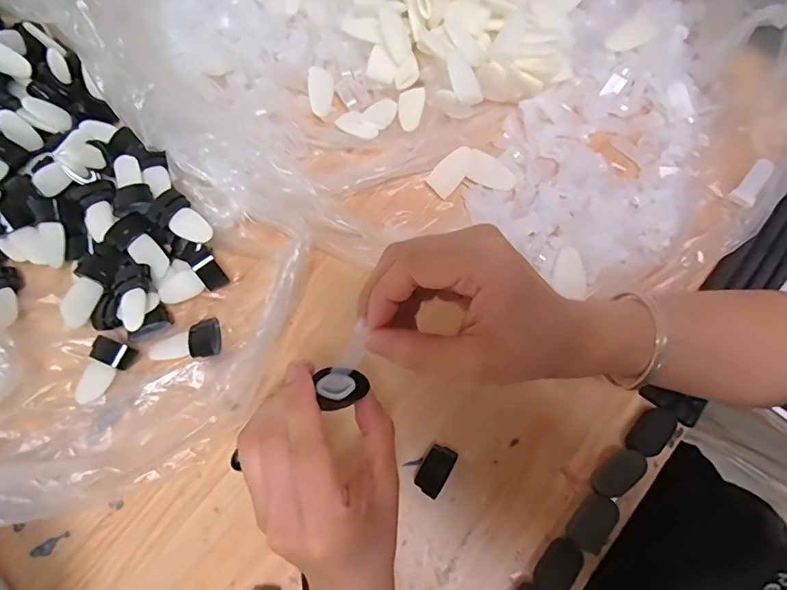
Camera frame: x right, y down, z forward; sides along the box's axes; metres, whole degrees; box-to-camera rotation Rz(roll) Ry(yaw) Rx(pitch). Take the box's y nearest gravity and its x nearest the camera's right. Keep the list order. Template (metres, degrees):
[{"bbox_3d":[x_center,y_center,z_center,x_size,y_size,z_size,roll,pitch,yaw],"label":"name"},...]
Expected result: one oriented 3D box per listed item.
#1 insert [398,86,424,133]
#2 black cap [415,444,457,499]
[{"bbox_3d":[0.015,-0.158,0.396,0.021,0.004,0.042,4,72,2],"label":"insert"},{"bbox_3d":[0.030,0.123,0.331,0.020,0.011,0.033,30,75,10],"label":"black cap"}]

